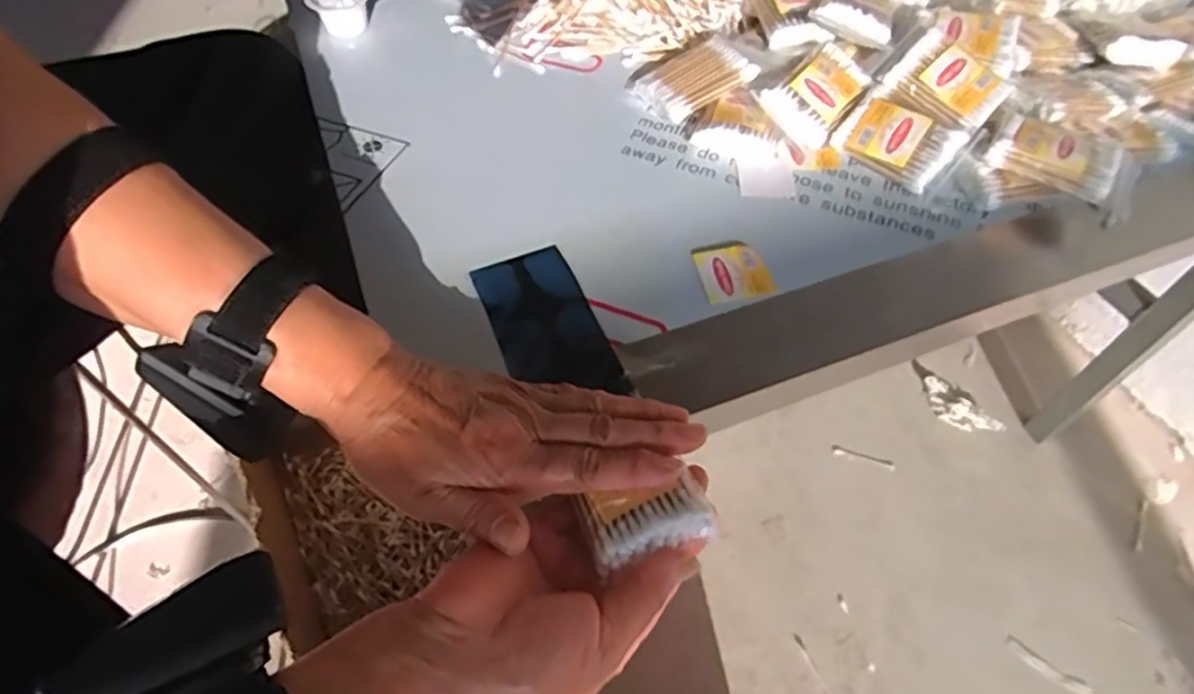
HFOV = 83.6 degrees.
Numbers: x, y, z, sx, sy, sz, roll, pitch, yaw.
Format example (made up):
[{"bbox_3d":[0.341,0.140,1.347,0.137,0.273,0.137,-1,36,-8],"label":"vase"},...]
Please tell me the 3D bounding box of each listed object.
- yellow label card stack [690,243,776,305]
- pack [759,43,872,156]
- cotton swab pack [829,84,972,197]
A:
[{"bbox_3d":[0.086,-0.048,0.423,0.042,0.006,0.043,-12,54,-10],"label":"yellow label card stack"},{"bbox_3d":[0.162,-0.185,0.487,0.055,0.012,0.076,45,79,-2],"label":"pack"},{"bbox_3d":[0.211,-0.147,0.473,0.075,0.019,0.055,43,98,26],"label":"cotton swab pack"}]

